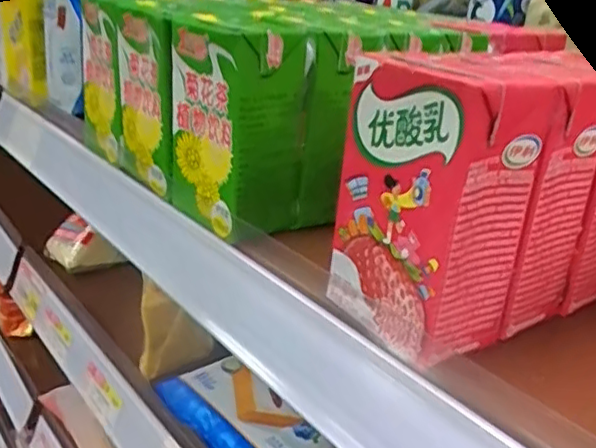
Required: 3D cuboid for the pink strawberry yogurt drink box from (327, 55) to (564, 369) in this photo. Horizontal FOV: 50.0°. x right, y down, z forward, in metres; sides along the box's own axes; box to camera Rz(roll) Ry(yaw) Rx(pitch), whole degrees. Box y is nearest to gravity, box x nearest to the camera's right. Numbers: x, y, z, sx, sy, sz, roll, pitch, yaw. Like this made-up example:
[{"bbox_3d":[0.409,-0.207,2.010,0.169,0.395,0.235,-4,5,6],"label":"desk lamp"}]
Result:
[{"bbox_3d":[0.054,-0.011,0.250,0.051,0.104,0.059,-12,28,-32],"label":"pink strawberry yogurt drink box"}]

